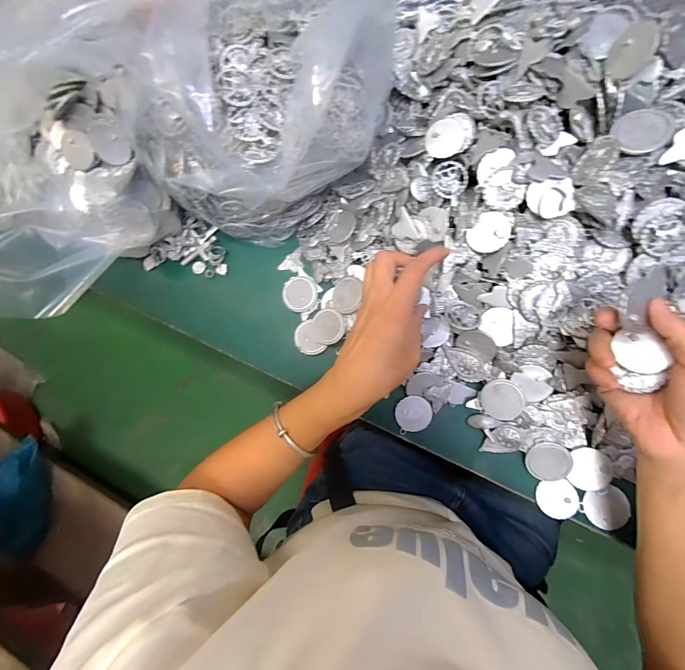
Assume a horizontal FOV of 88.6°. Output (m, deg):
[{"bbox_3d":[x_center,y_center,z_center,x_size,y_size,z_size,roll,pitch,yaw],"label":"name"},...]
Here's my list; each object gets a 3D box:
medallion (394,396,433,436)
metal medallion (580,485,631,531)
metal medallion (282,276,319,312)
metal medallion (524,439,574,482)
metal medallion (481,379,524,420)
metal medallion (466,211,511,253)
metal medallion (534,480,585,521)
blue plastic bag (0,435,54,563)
[{"bbox_3d":[0.075,0.083,0.370,0.038,0.004,0.037,0,94,3],"label":"medallion"},{"bbox_3d":[0.253,0.164,0.334,0.037,0.006,0.039,34,88,9],"label":"metal medallion"},{"bbox_3d":[-0.048,-0.046,0.400,0.038,0.005,0.039,-1,83,7],"label":"metal medallion"},{"bbox_3d":[0.202,0.123,0.344,0.040,0.004,0.039,2,97,18],"label":"metal medallion"},{"bbox_3d":[0.160,0.064,0.350,0.040,0.005,0.039,6,106,21],"label":"metal medallion"},{"bbox_3d":[0.138,-0.096,0.329,0.036,0.004,0.036,-1,89,32],"label":"metal medallion"},{"bbox_3d":[0.212,0.160,0.344,0.040,0.006,0.035,-14,82,5],"label":"metal medallion"},{"bbox_3d":[-0.832,0.420,0.878,0.129,0.126,0.302,4,98,7],"label":"blue plastic bag"}]

